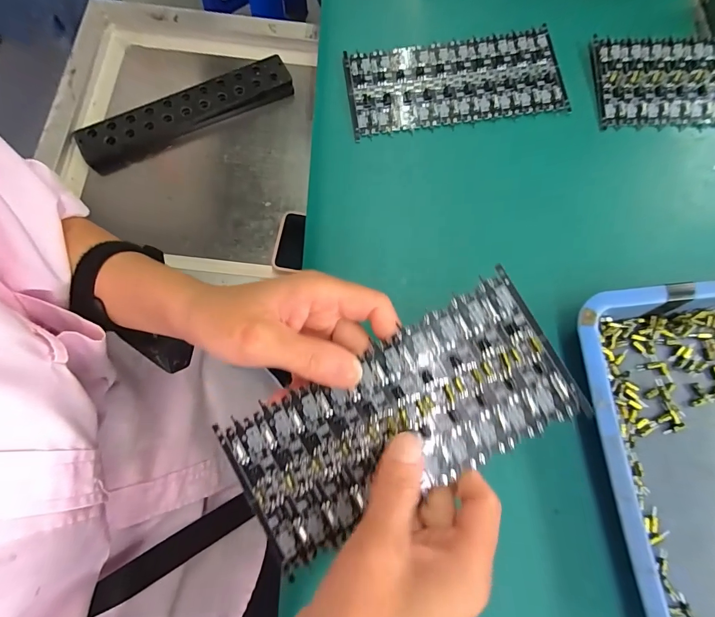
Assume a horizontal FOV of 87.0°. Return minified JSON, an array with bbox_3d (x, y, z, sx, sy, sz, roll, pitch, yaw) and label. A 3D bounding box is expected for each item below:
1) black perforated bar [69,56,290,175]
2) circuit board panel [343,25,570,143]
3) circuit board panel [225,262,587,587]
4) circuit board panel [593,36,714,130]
[{"bbox_3d":[-0.227,-0.264,0.509,0.285,0.034,0.056,-25,78,-9],"label":"black perforated bar"},{"bbox_3d":[0.075,-0.177,0.293,0.163,0.005,0.073,-7,75,0],"label":"circuit board panel"},{"bbox_3d":[0.019,0.054,0.183,0.161,0.010,0.072,-28,76,1],"label":"circuit board panel"},{"bbox_3d":[0.267,-0.173,0.286,0.163,0.009,0.076,1,75,-2],"label":"circuit board panel"}]

